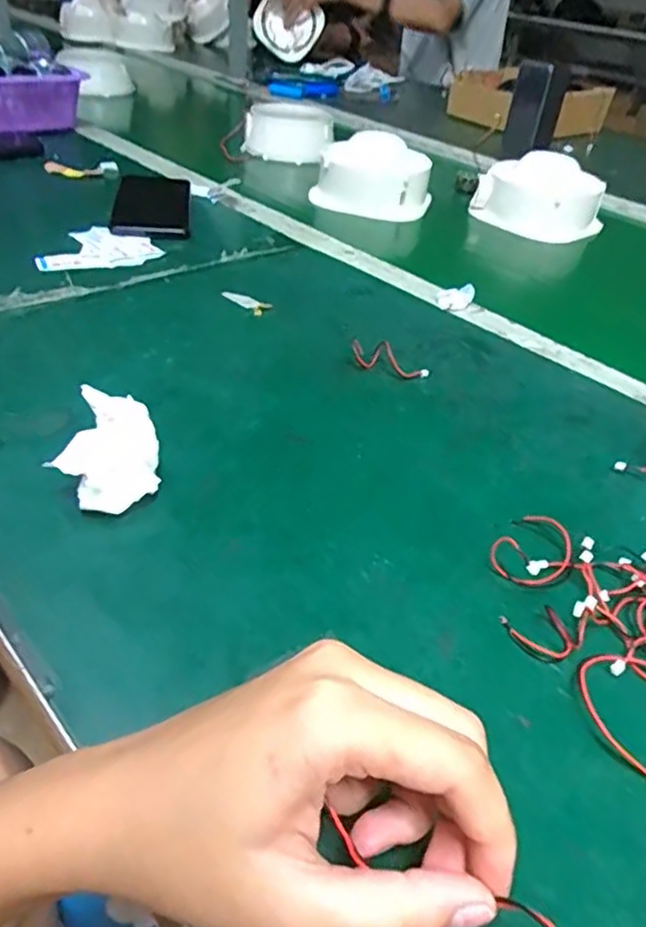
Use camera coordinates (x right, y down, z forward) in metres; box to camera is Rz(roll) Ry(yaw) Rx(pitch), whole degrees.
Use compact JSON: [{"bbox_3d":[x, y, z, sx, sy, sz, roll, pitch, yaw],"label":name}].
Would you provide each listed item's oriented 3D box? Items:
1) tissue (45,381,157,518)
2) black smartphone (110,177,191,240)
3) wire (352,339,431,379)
[{"bbox_3d":[-0.108,-0.004,0.317,0.049,0.041,0.052,-3,41,-12],"label":"tissue"},{"bbox_3d":[-0.172,-0.260,0.641,0.073,0.010,0.154,-2,41,-11],"label":"black smartphone"},{"bbox_3d":[0.046,-0.072,0.437,0.056,0.017,0.020,15,41,9],"label":"wire"}]

